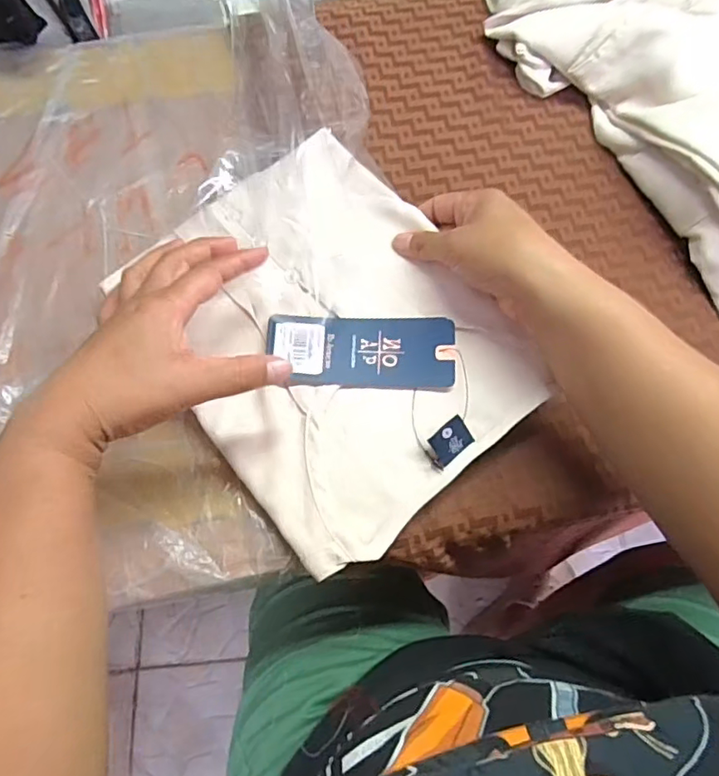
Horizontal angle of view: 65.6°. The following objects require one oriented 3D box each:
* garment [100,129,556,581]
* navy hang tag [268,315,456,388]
[{"bbox_3d":[-0.022,-0.036,0.366,0.201,0.024,0.244,-39,77,-14],"label":"garment"},{"bbox_3d":[0.001,-0.024,0.364,0.118,0.007,0.046,1,77,1],"label":"navy hang tag"}]

